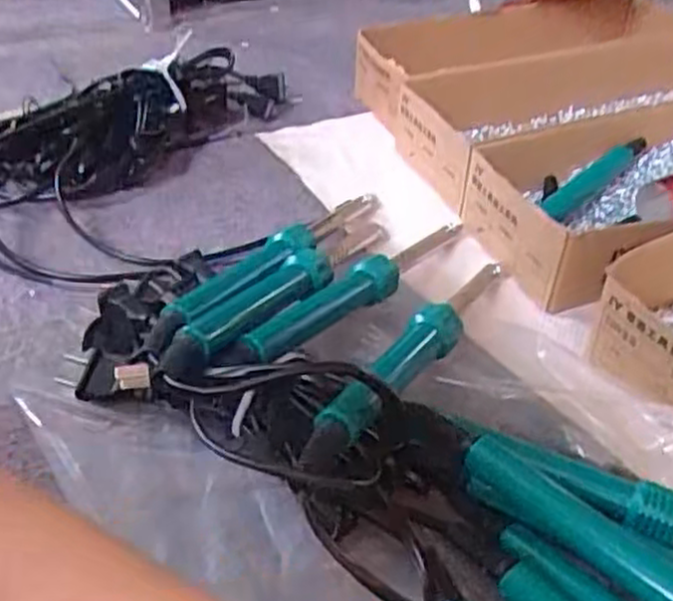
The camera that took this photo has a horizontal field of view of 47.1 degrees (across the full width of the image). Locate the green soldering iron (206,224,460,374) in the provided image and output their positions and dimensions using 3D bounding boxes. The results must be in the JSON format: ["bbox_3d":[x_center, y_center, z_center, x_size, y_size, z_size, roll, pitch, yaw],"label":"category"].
[{"bbox_3d":[0.020,-0.012,0.410,0.020,0.019,0.207,23,31,26],"label":"green soldering iron"}]

